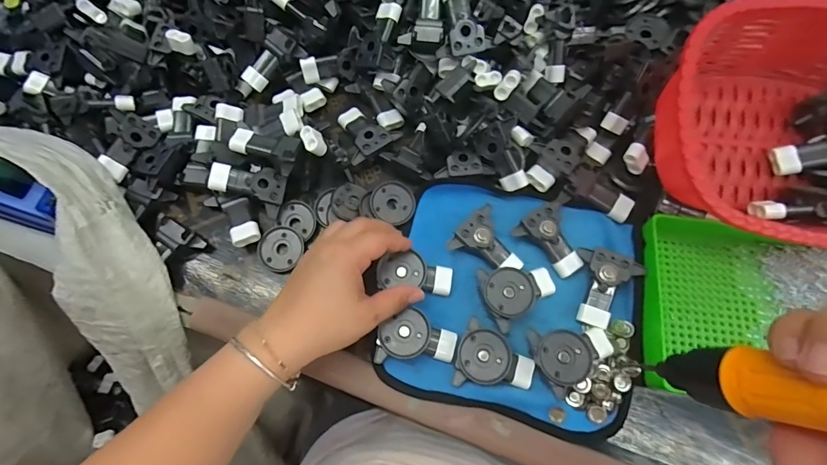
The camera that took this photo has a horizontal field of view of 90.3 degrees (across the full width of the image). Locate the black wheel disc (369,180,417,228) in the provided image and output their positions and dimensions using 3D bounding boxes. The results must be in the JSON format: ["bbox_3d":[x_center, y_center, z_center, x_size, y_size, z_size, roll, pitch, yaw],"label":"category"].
[{"bbox_3d":[-0.019,-0.030,0.398,0.041,0.012,0.041,0,72,0],"label":"black wheel disc"}]

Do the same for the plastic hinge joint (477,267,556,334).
[{"bbox_3d":[0.092,0.057,0.358,0.068,0.024,0.050,-7,72,-2],"label":"plastic hinge joint"}]

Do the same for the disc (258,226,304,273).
[{"bbox_3d":[-0.124,0.015,0.382,0.037,0.006,0.041,30,75,9],"label":"disc"}]

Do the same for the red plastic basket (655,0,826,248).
[{"bbox_3d":[0.328,-0.076,0.342,0.269,0.114,0.184,1,72,0],"label":"red plastic basket"}]

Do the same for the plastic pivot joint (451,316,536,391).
[{"bbox_3d":[0.068,0.108,0.336,0.064,0.013,0.050,20,73,6],"label":"plastic pivot joint"}]

